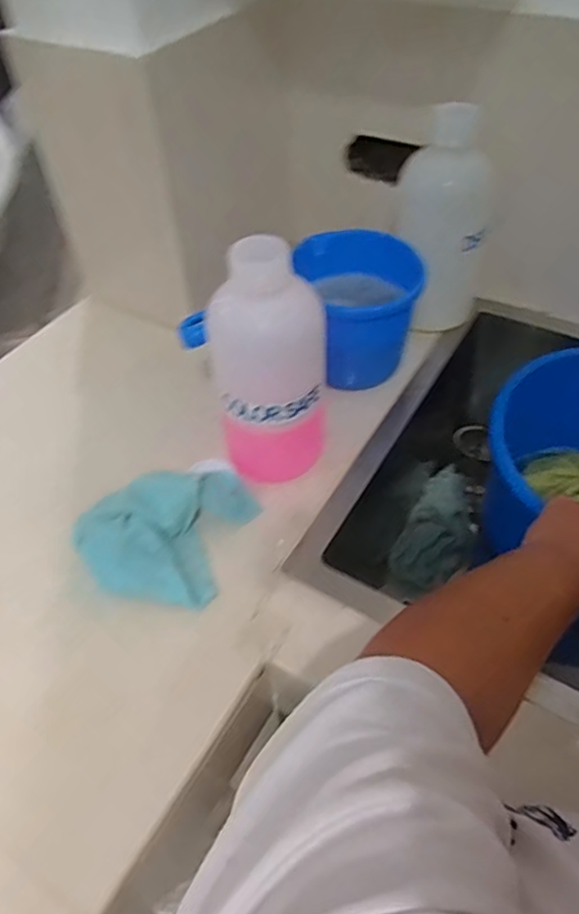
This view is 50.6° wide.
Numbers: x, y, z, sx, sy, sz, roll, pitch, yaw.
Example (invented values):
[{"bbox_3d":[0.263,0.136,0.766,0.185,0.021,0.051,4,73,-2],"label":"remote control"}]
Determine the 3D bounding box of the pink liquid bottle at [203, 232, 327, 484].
[{"bbox_3d":[-0.017,-0.068,0.521,0.098,0.214,0.080,0,49,2],"label":"pink liquid bottle"}]

